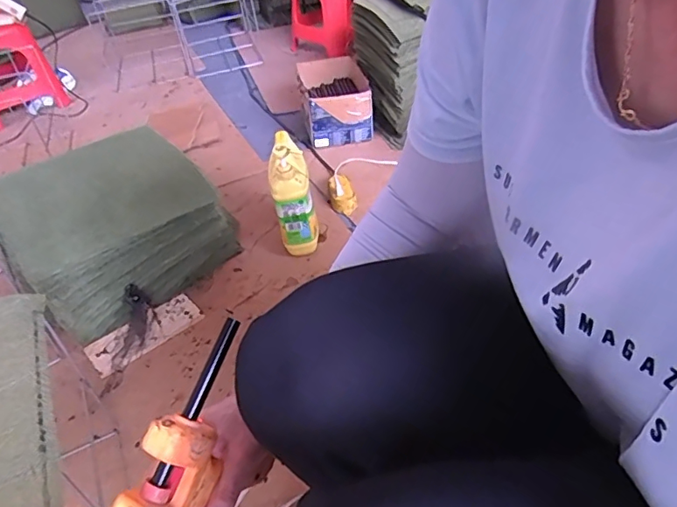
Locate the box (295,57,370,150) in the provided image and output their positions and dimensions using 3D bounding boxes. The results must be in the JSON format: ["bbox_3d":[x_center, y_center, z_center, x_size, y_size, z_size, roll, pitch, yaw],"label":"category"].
[{"bbox_3d":[-0.009,-0.437,1.476,0.190,0.143,0.312,-10,40,-3],"label":"box"}]

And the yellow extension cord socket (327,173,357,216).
[{"bbox_3d":[0.008,-0.134,1.183,0.058,0.063,0.092,-13,42,-9],"label":"yellow extension cord socket"}]

